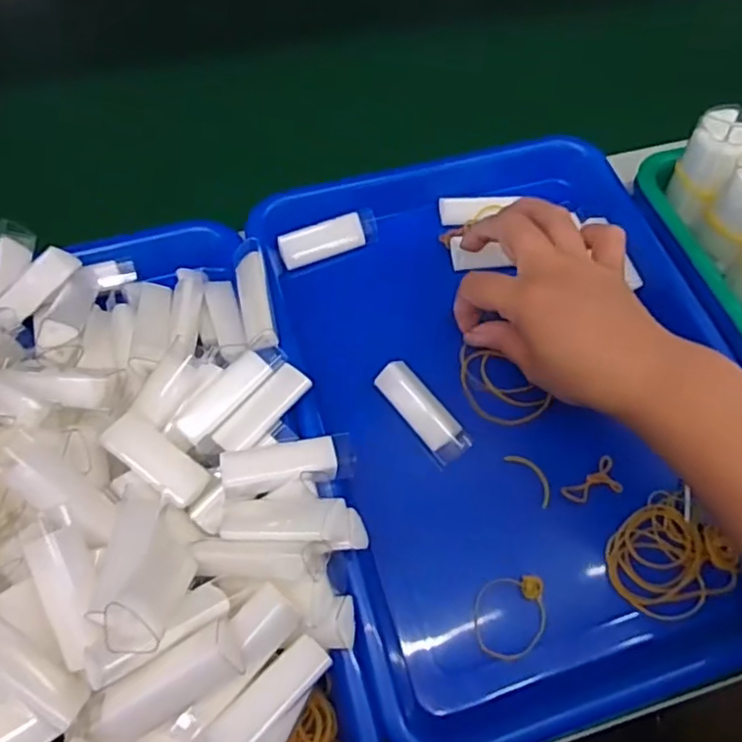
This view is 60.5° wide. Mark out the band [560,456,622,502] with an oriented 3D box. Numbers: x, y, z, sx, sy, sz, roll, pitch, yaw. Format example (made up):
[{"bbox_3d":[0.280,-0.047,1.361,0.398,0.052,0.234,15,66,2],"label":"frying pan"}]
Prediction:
[{"bbox_3d":[0.123,0.063,0.349,0.035,0.004,0.019,-28,67,-16],"label":"band"}]

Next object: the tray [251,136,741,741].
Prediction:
[{"bbox_3d":[0.082,0.007,0.367,0.242,0.029,0.338,-12,64,-9],"label":"tray"}]

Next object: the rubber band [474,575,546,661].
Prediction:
[{"bbox_3d":[0.070,0.122,0.318,0.036,0.008,0.040,4,63,0],"label":"rubber band"}]

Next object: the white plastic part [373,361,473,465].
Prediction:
[{"bbox_3d":[0.030,0.022,0.364,0.022,0.013,0.063,-35,69,-18],"label":"white plastic part"}]

